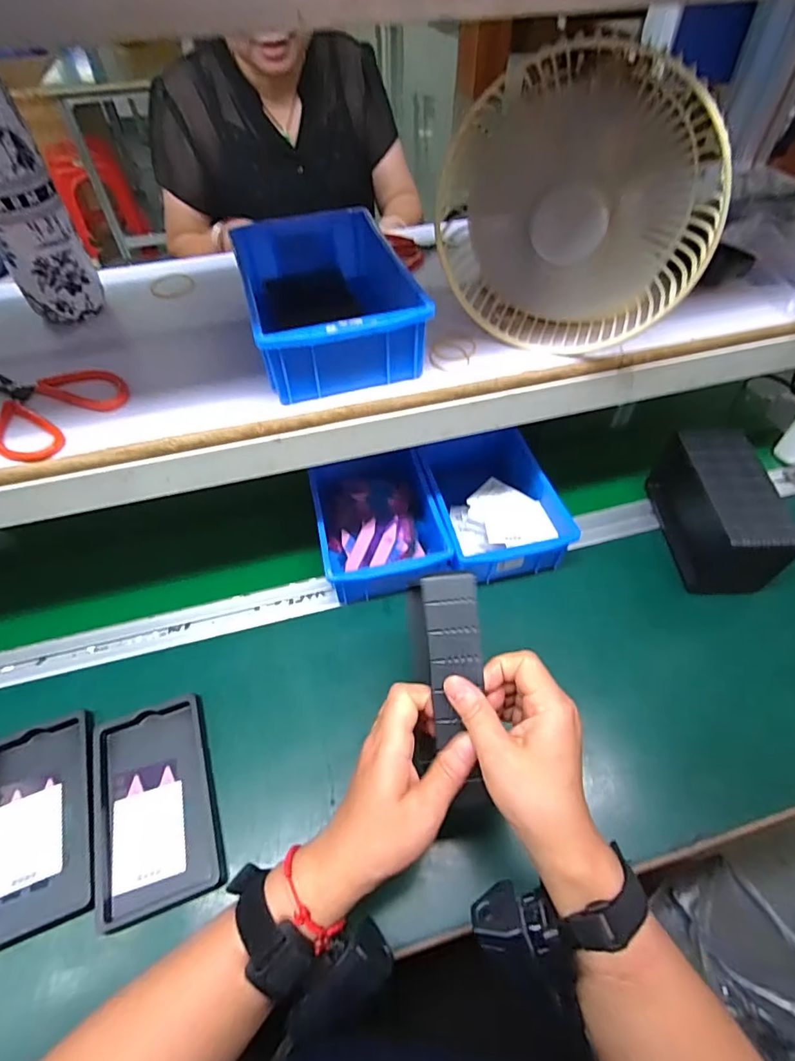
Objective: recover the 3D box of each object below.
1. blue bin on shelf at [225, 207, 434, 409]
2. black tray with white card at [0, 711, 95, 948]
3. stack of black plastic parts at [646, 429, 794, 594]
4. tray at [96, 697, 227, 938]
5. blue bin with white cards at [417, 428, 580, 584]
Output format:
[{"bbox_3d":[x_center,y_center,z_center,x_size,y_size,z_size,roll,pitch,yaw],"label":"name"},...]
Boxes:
[{"bbox_3d":[-0.062,-0.200,0.435,0.123,0.060,0.195,-15,53,-10],"label":"blue bin on shelf"},{"bbox_3d":[-0.303,0.245,0.423,0.094,0.013,0.155,-17,54,-12],"label":"black tray with white card"},{"bbox_3d":[0.359,-0.021,0.565,0.076,0.102,0.166,-3,52,-1],"label":"stack of black plastic parts"},{"bbox_3d":[-0.207,0.232,0.431,0.094,0.015,0.157,-17,54,-12],"label":"tray"},{"bbox_3d":[0.106,-0.042,0.603,0.143,0.070,0.211,-10,53,-7],"label":"blue bin with white cards"}]

